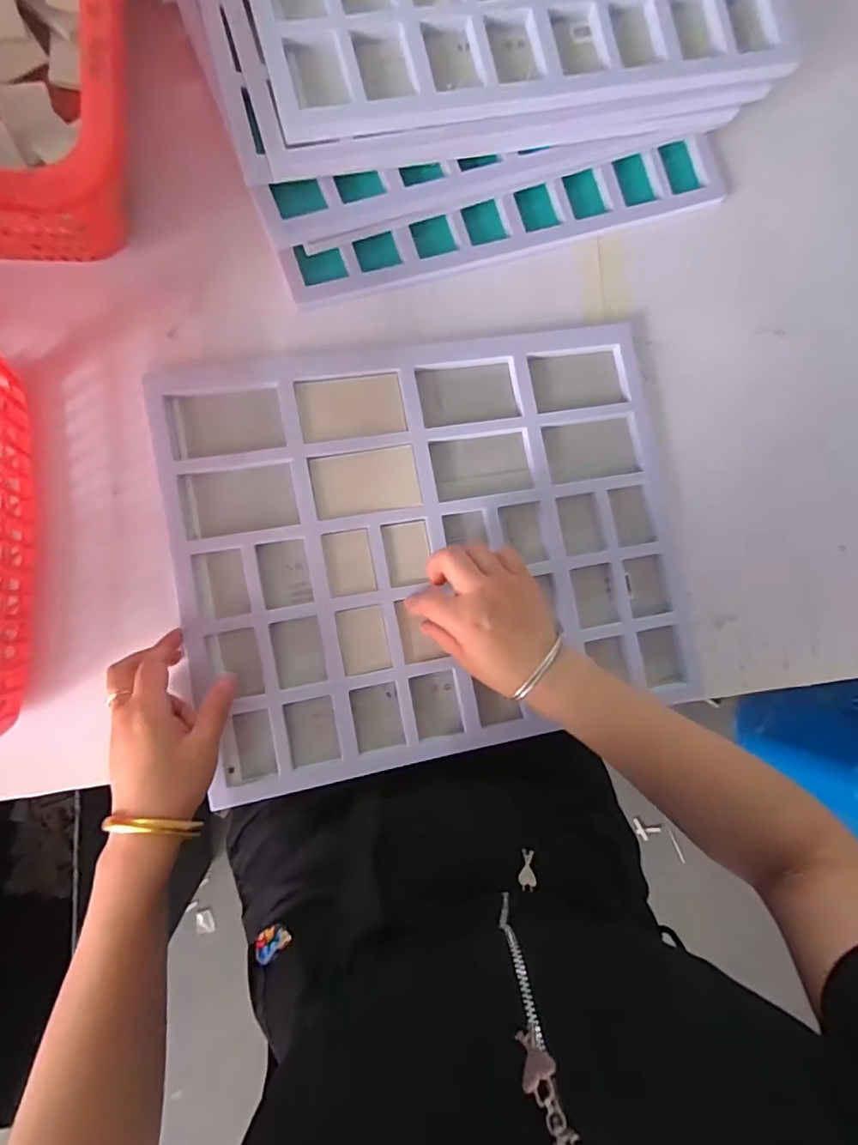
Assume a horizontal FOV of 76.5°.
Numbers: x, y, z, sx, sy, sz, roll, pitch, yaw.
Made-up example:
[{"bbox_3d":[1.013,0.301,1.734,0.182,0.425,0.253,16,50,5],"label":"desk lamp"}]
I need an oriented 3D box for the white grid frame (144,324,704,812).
[{"bbox_3d":[0.006,-0.024,0.473,0.417,0.036,0.346,-10,90,-8],"label":"white grid frame"}]

